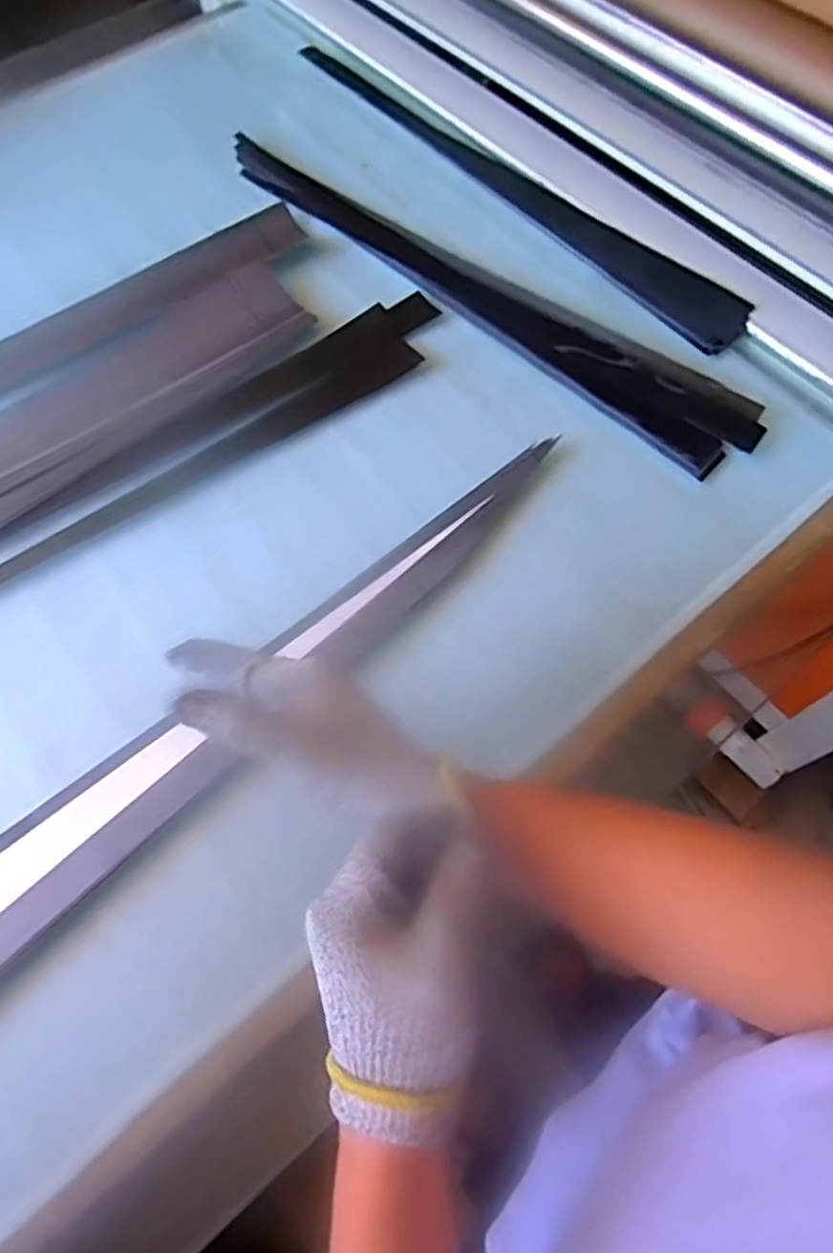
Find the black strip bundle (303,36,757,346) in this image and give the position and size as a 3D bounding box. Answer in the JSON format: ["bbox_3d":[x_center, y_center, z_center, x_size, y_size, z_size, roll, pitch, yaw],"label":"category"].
[{"bbox_3d":[0.102,-0.586,0.943,0.080,0.015,0.768,-39,69,-15],"label":"black strip bundle"}]

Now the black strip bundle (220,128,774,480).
[{"bbox_3d":[0.049,-0.408,0.854,0.753,0.011,0.113,39,71,18],"label":"black strip bundle"}]

